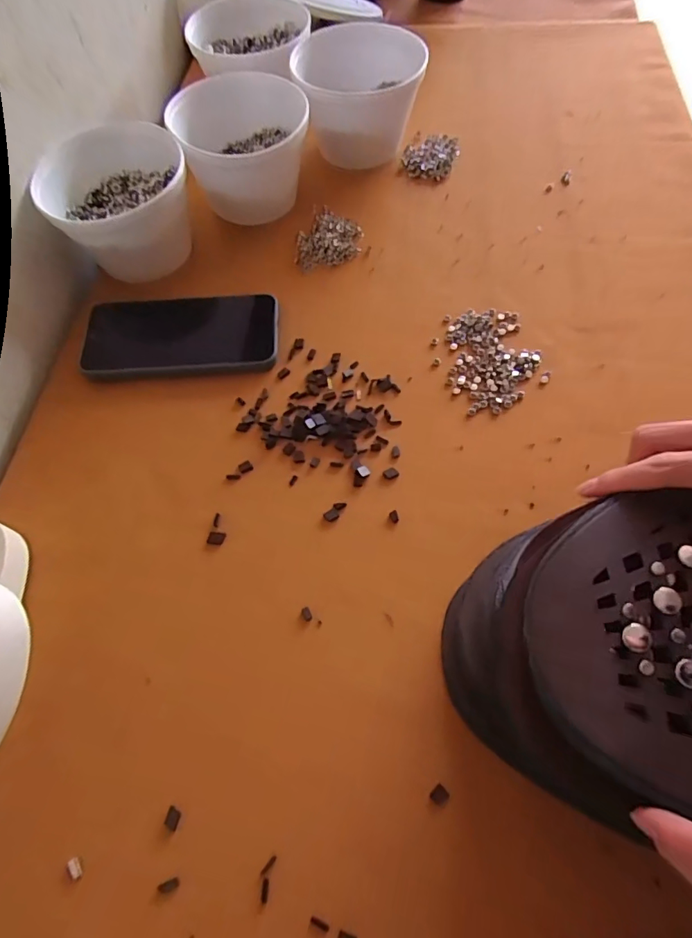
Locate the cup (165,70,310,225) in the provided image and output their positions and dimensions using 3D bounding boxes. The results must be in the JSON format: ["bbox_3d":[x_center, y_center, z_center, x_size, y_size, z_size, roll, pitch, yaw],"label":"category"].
[{"bbox_3d":[-0.097,-0.300,0.468,0.121,0.084,0.123,-1,64,3],"label":"cup"}]

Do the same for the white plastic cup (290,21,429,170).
[{"bbox_3d":[0.017,-0.382,0.500,0.121,0.081,0.126,2,64,5],"label":"white plastic cup"}]

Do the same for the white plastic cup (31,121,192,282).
[{"bbox_3d":[-0.198,-0.234,0.439,0.121,0.079,0.117,-1,64,3],"label":"white plastic cup"}]

